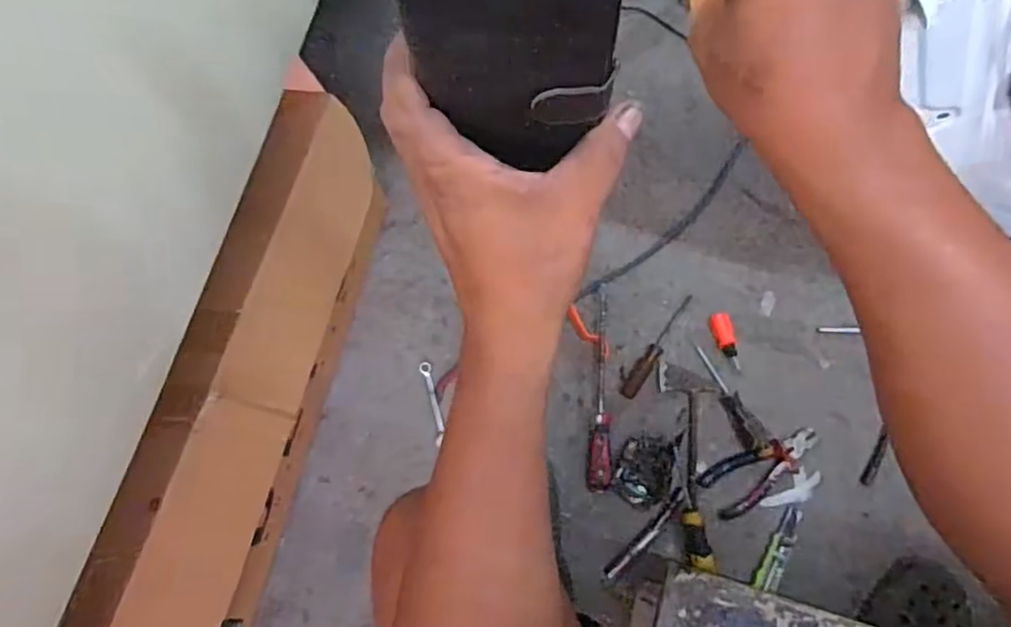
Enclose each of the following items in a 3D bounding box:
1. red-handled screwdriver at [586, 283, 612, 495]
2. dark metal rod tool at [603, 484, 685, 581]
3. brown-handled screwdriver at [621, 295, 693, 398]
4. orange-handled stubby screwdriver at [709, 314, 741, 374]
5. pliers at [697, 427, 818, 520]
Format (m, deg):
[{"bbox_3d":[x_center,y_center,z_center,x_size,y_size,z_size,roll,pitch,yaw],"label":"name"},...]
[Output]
[{"bbox_3d":[0.144,0.104,0.903,0.032,0.037,0.292,5,66,4],"label":"red-handled screwdriver"},{"bbox_3d":[0.191,0.300,0.849,0.019,0.011,0.153,42,88,17],"label":"dark metal rod tool"},{"bbox_3d":[0.231,0.046,0.943,0.024,0.024,0.193,33,71,14],"label":"brown-handled screwdriver"},{"bbox_3d":[0.333,0.043,0.936,0.029,0.022,0.092,-20,89,-7],"label":"orange-handled stubby screwdriver"},{"bbox_3d":[0.363,0.212,0.873,0.177,0.031,0.070,-28,68,-10],"label":"pliers"}]

